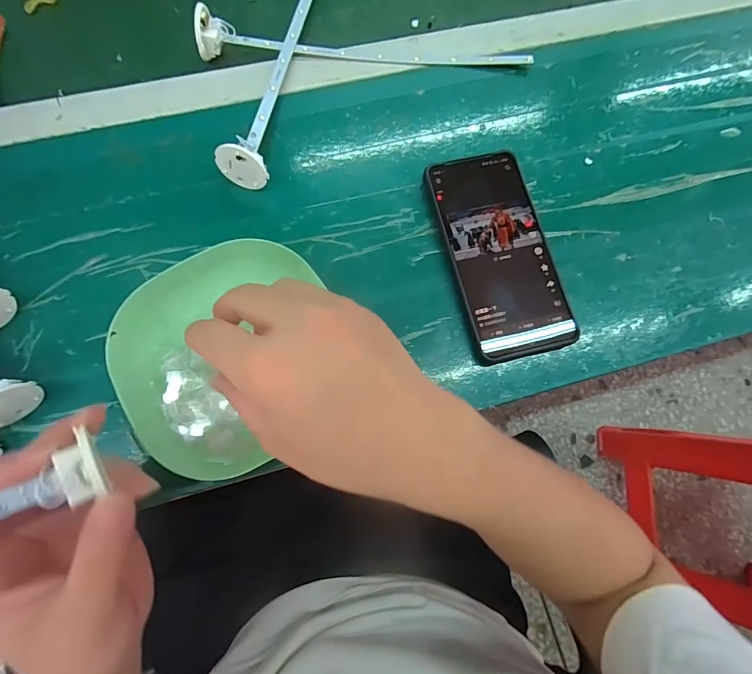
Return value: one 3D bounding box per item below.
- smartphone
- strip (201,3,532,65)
[{"bbox_3d":[0.093,-0.065,0.292,0.077,0.015,0.161,-13,74,-6],"label":"smartphone"},{"bbox_3d":[-0.007,-0.261,0.334,0.289,0.028,0.030,0,73,-2],"label":"strip"}]

